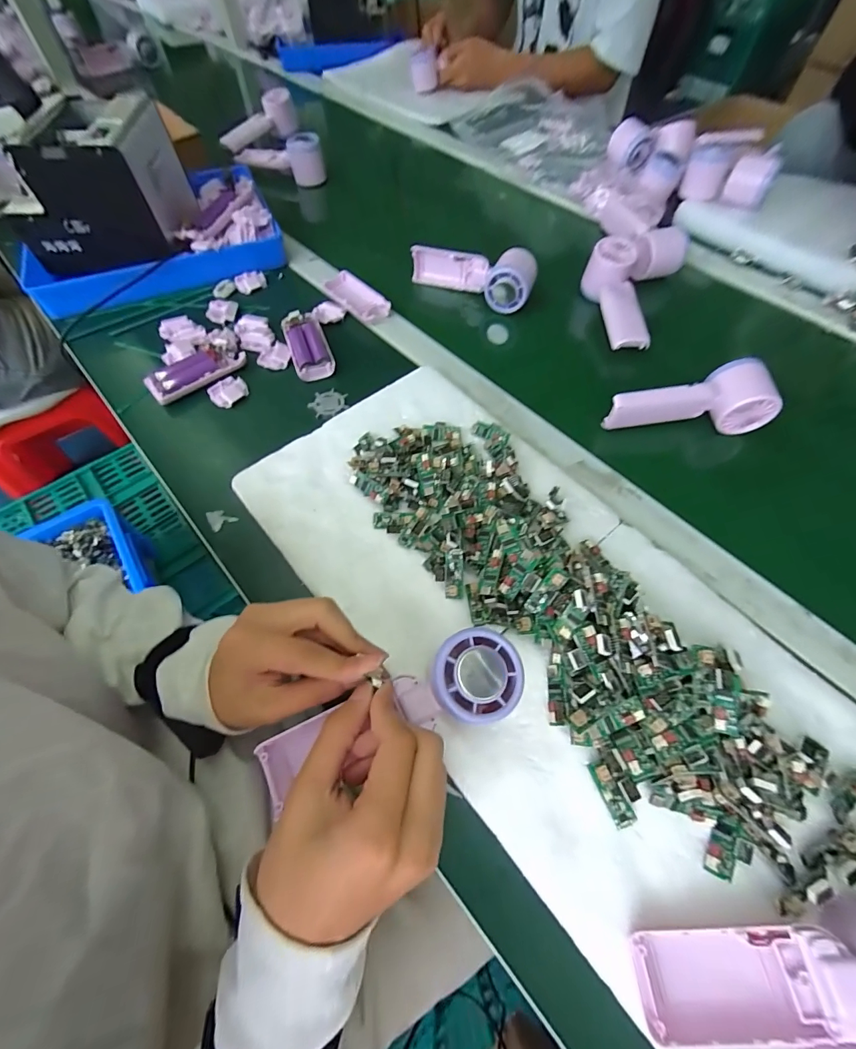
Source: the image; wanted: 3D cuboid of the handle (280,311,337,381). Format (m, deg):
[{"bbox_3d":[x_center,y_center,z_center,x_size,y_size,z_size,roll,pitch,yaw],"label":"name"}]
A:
[{"bbox_3d":[-0.141,-0.211,0.487,0.046,0.020,0.098,-18,62,-10],"label":"handle"}]

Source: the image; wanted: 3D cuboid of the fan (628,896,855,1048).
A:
[{"bbox_3d":[0.196,0.235,0.215,0.163,0.041,0.051,-14,58,12],"label":"fan"}]

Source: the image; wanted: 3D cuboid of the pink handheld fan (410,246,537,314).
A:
[{"bbox_3d":[0.055,-0.332,0.546,0.165,0.067,0.040,21,62,11],"label":"pink handheld fan"}]

